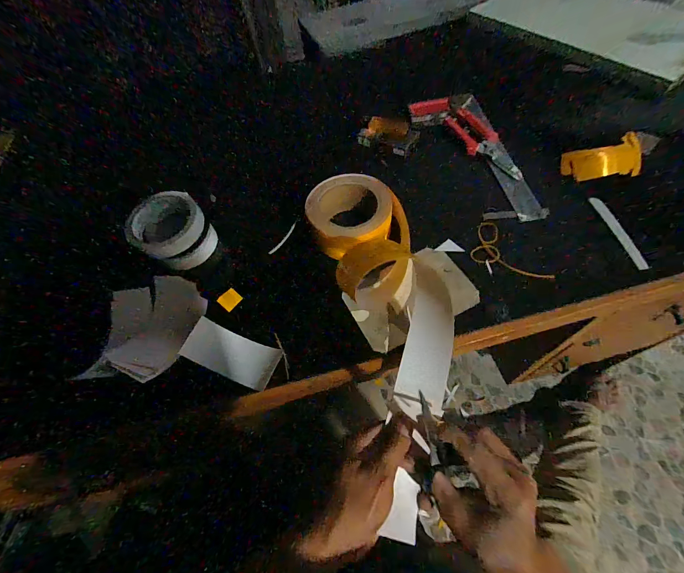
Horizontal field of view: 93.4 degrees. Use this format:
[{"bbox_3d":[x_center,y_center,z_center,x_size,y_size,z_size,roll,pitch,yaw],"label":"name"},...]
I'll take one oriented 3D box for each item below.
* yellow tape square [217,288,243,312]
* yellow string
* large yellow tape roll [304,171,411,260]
[{"bbox_3d":[-0.150,0.017,0.430,0.023,0.005,0.026,33,69,23],"label":"yellow tape square"},{"bbox_3d":[0.225,-0.047,0.423,0.098,0.013,0.065,19,64,17],"label":"yellow string"},{"bbox_3d":[0.019,-0.094,0.442,0.128,0.058,0.110,-10,59,2],"label":"large yellow tape roll"}]

